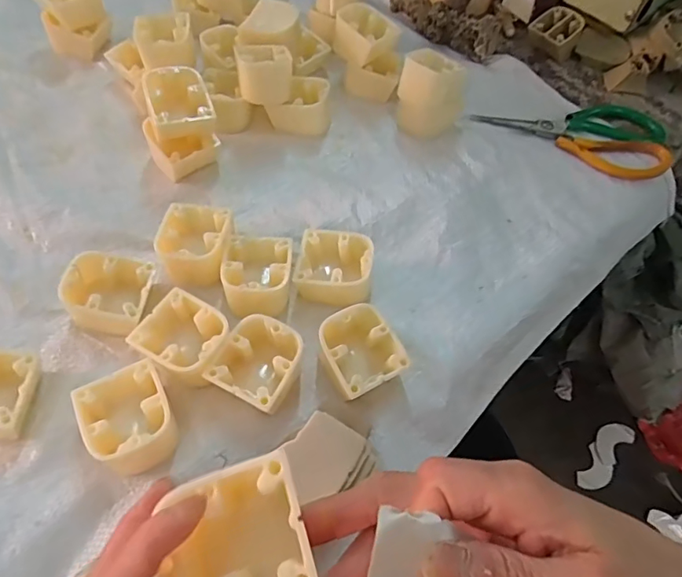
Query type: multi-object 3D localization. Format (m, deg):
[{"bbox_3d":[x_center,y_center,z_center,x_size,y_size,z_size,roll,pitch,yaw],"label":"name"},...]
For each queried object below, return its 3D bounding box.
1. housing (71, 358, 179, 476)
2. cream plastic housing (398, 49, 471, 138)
[{"bbox_3d":[-0.131,0.081,0.309,0.049,0.027,0.063,-25,65,-20],"label":"housing"},{"bbox_3d":[0.087,-0.189,0.477,0.065,0.065,0.050,-32,66,-23],"label":"cream plastic housing"}]

